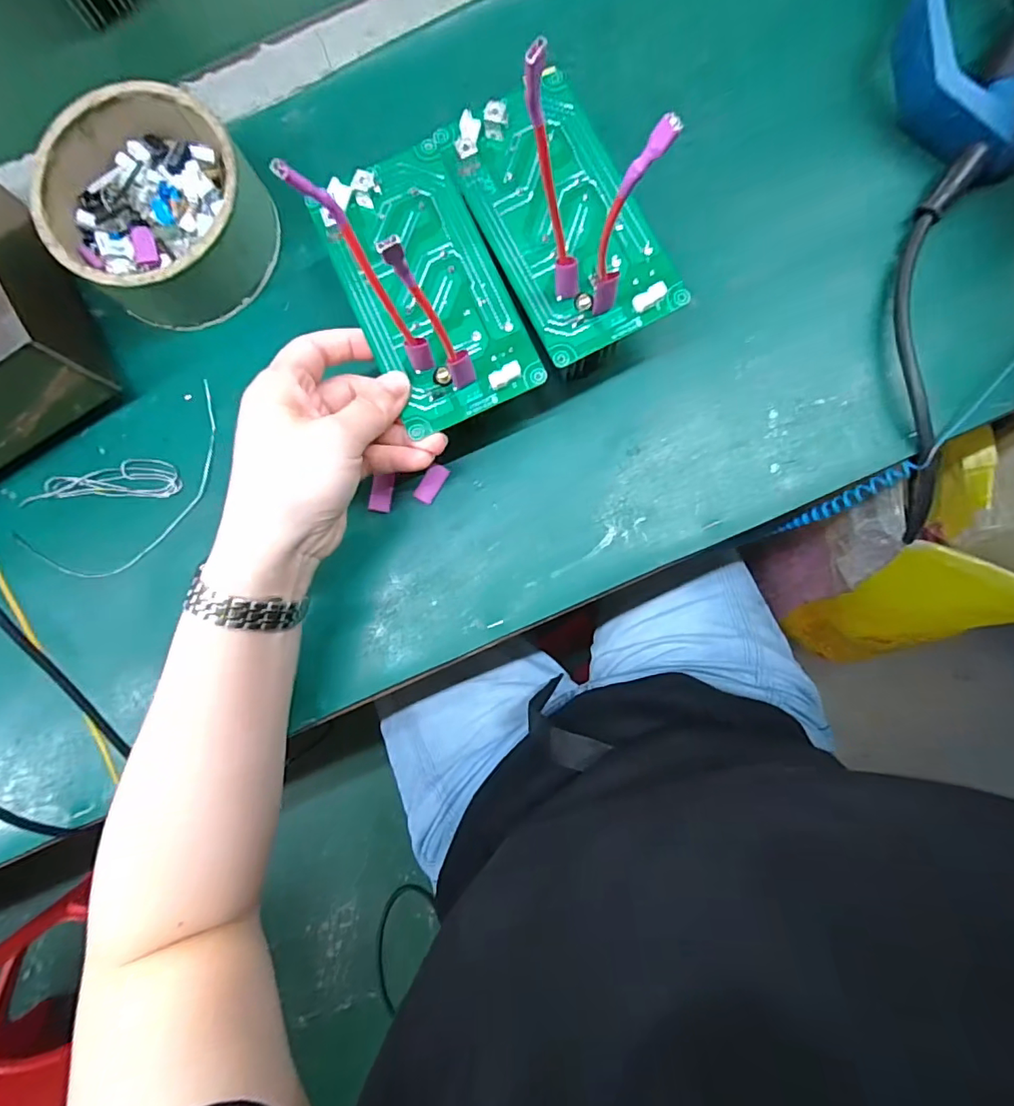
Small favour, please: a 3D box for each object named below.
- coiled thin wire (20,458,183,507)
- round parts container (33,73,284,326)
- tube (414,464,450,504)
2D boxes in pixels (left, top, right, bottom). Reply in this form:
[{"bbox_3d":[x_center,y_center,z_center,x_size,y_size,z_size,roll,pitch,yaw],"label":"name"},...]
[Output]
[{"bbox_3d":[-0.259,-0.047,0.339,0.101,0.009,0.028,-2,85,3],"label":"coiled thin wire"},{"bbox_3d":[-0.214,-0.210,0.326,0.119,0.052,0.118,0,85,3],"label":"round parts container"},{"bbox_3d":[-0.047,-0.043,0.325,0.013,0.004,0.025,30,88,5],"label":"tube"}]

